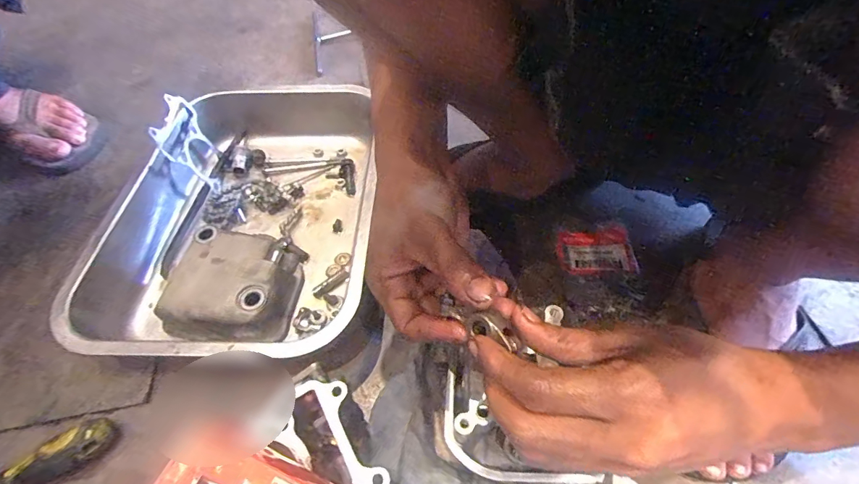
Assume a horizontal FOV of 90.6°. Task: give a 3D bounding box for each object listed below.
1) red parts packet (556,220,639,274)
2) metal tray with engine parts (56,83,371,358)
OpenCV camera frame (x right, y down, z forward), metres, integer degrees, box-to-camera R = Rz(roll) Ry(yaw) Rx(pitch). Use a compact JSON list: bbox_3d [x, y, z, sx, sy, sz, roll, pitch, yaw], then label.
[{"bbox_3d":[0.170,0.007,0.439,0.072,0.008,0.055,-2,54,2],"label":"red parts packet"},{"bbox_3d":[-0.192,-0.044,0.467,0.257,0.078,0.376,-5,54,0],"label":"metal tray with engine parts"}]

